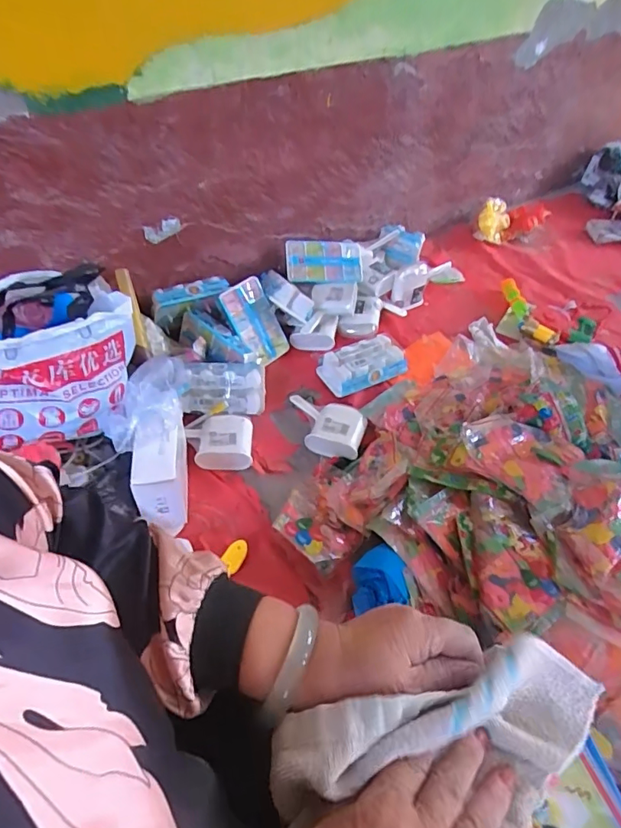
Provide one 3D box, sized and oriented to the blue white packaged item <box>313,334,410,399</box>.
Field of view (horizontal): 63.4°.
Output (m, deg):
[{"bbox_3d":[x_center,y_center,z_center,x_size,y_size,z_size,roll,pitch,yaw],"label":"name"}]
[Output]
[{"bbox_3d":[0.114,-0.113,1.109,0.183,0.050,0.107,-23,53,-21],"label":"blue white packaged item"}]

